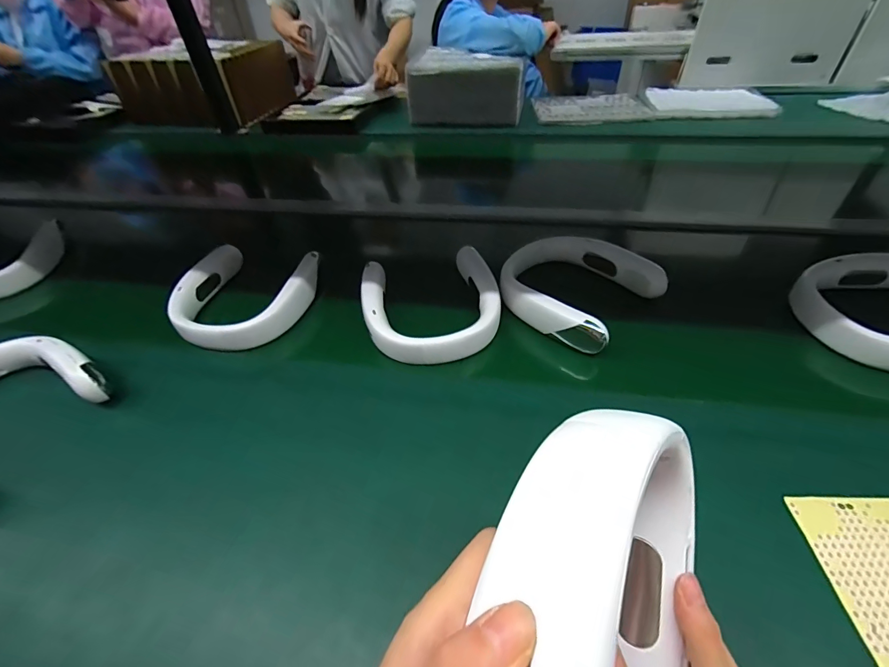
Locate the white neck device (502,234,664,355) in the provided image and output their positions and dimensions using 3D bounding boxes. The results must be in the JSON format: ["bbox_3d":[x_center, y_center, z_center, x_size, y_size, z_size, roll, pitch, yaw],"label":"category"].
[{"bbox_3d":[0.179,-0.073,0.593,0.193,0.043,0.205,-34,52,-26],"label":"white neck device"}]

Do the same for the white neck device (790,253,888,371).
[{"bbox_3d":[0.572,-0.023,0.512,0.204,0.052,0.190,1,45,5],"label":"white neck device"}]

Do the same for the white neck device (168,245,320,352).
[{"bbox_3d":[-0.304,-0.055,0.616,0.185,0.048,0.197,6,46,11],"label":"white neck device"}]

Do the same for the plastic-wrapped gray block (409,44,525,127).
[{"bbox_3d":[0.070,-0.752,1.226,0.325,0.139,0.275,2,46,7],"label":"plastic-wrapped gray block"}]

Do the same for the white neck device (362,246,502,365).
[{"bbox_3d":[-0.019,-0.043,0.581,0.191,0.048,0.190,-11,45,-6],"label":"white neck device"}]

